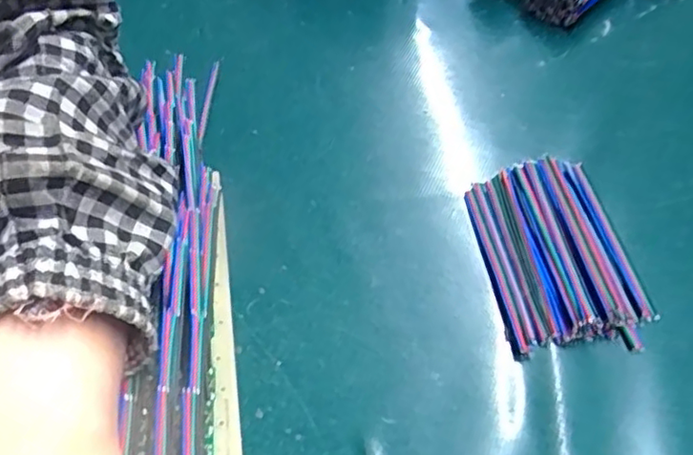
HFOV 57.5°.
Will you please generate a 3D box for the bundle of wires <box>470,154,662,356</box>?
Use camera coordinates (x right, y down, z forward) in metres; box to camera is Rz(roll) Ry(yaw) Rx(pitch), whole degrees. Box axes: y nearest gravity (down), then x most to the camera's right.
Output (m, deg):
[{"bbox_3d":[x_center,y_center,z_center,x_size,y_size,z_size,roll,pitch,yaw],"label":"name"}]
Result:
[{"bbox_3d":[0.098,0.009,0.301,0.066,0.018,0.099,-6,49,-2],"label":"bundle of wires"}]

